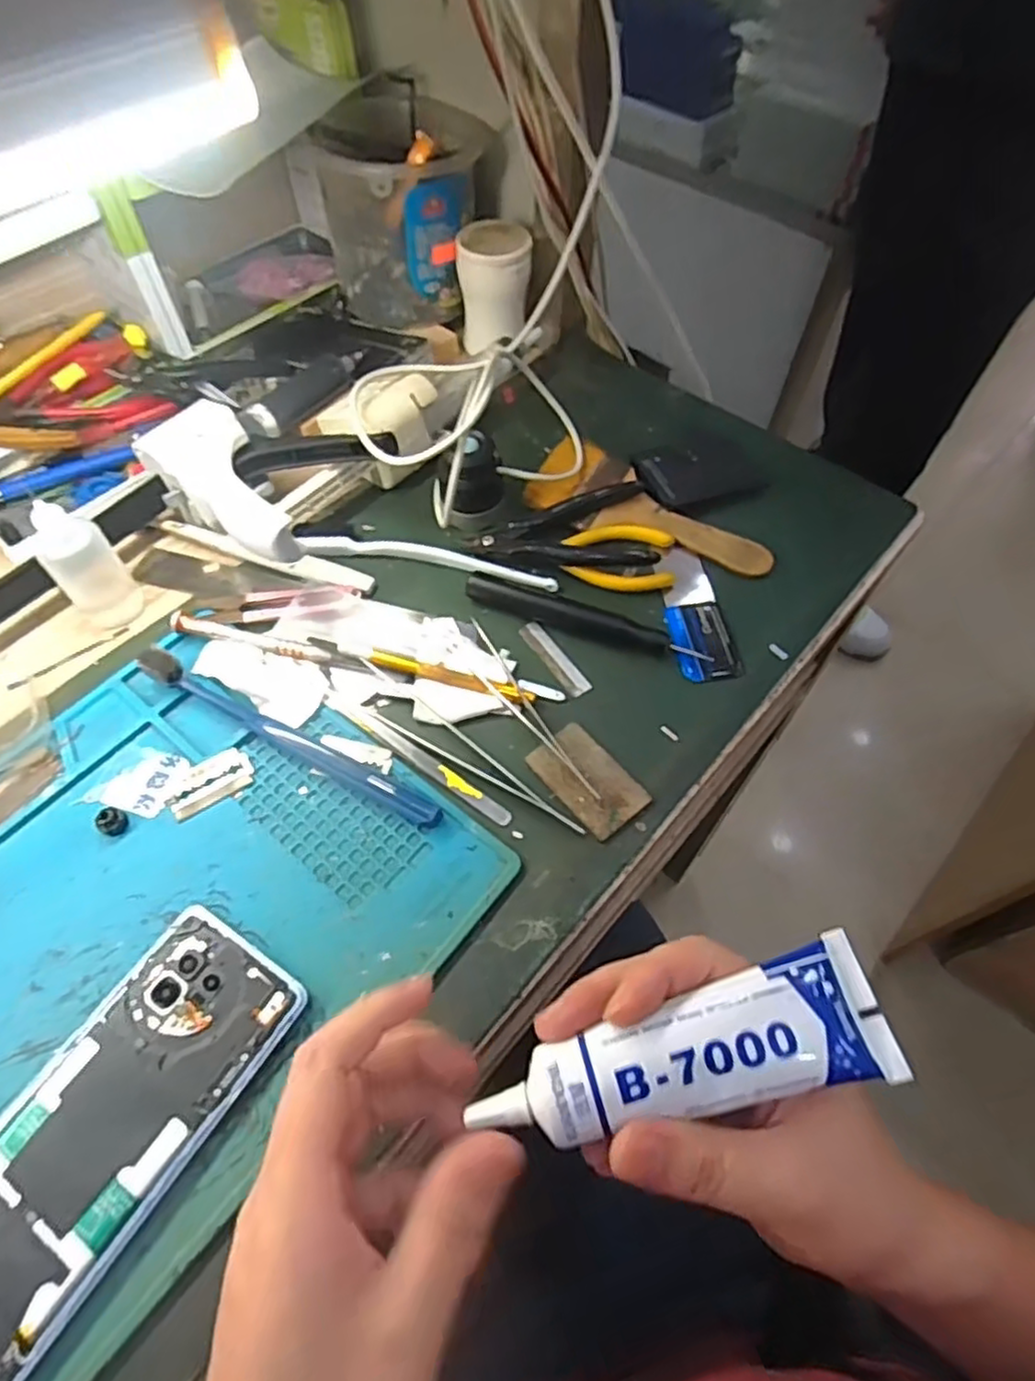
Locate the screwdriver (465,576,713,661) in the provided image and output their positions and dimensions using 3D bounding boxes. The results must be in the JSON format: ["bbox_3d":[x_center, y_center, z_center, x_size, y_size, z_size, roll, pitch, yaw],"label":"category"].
[{"bbox_3d":[0.039,-0.043,0.418,0.144,0.020,0.012,18,59,12],"label":"screwdriver"}]

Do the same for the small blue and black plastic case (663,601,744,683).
[{"bbox_3d":[0.109,-0.030,0.418,0.035,0.004,0.055,-7,57,-4],"label":"small blue and black plastic case"}]

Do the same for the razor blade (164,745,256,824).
[{"bbox_3d":[-0.160,0.047,0.367,0.043,0.004,0.024,-29,61,-17],"label":"razor blade"}]

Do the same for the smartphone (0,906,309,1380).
[{"bbox_3d":[-0.163,0.173,0.282,0.071,0.009,0.161,29,62,18],"label":"smartphone"}]

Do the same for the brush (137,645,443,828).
[{"bbox_3d":[-0.119,0.022,0.368,0.179,0.026,0.013,24,60,16],"label":"brush"}]

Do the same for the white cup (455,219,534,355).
[{"bbox_3d":[-0.017,-0.303,0.540,0.054,0.079,0.047,-1,57,0],"label":"white cup"}]

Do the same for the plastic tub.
[{"bbox_3d":[-0.084,-0.363,0.541,0.118,0.117,0.121,2,57,2],"label":"plastic tub"}]

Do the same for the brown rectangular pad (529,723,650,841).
[{"bbox_3d":[0.037,0.046,0.368,0.037,0.004,0.059,-34,63,-20],"label":"brown rectangular pad"}]

